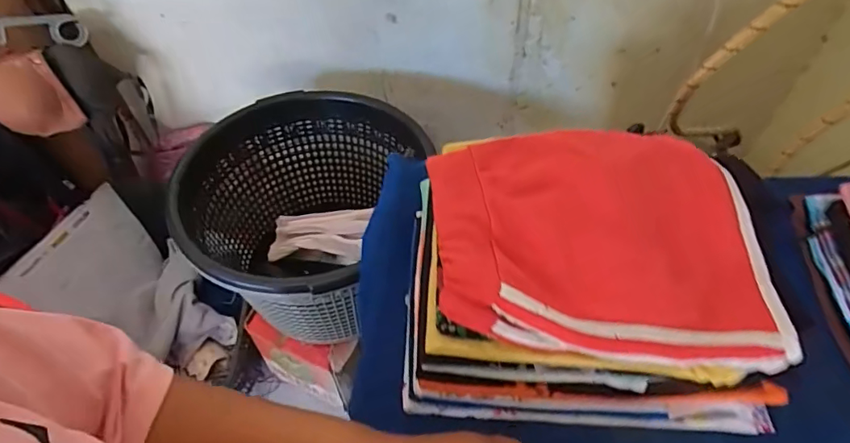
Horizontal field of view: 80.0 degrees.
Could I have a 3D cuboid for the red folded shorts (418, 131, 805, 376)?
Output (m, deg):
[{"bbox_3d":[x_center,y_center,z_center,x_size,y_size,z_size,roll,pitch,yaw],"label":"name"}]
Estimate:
[{"bbox_3d":[0.142,0.010,0.420,0.265,0.042,0.197,3,52,4],"label":"red folded shorts"}]

